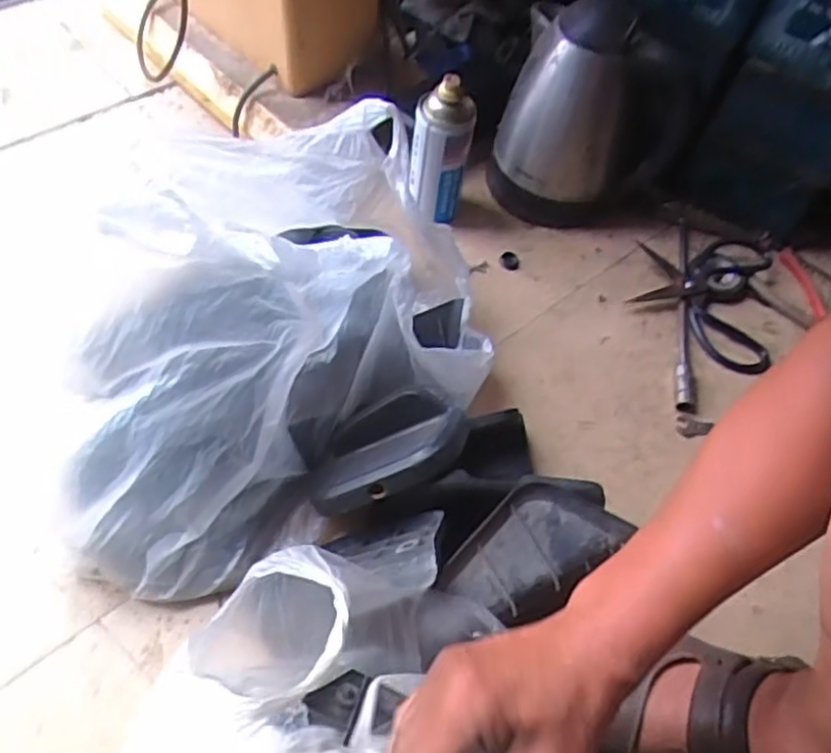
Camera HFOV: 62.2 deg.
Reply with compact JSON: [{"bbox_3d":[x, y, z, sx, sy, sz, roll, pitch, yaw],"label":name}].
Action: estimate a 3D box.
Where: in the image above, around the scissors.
[{"bbox_3d":[0.344,-0.107,0.823,0.156,0.024,0.210,17,58,6],"label":"scissors"}]

